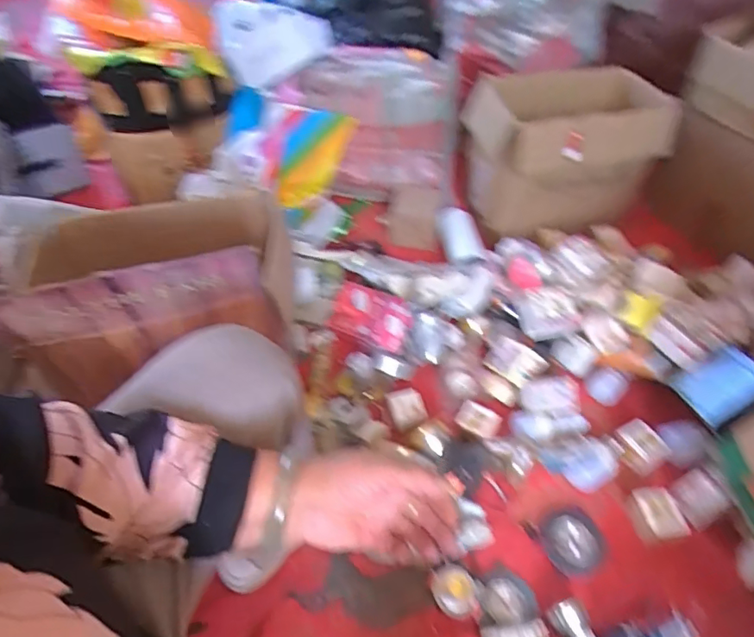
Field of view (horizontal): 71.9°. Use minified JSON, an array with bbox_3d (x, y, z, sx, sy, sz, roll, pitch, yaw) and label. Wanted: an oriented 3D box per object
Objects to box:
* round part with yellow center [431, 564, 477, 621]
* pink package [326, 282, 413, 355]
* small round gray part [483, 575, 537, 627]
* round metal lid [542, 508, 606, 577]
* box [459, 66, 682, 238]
[{"bbox_3d":[0.108,0.379,0.719,0.063,0.014,0.063,10,57,-17],"label":"round part with yellow center"},{"bbox_3d":[-0.015,-0.006,1.012,0.160,0.052,0.095,23,52,21],"label":"pink package"},{"bbox_3d":[0.183,0.396,0.726,0.067,0.031,0.060,-13,49,-10],"label":"small round gray part"},{"bbox_3d":[0.293,0.333,0.780,0.081,0.030,0.089,-1,48,1],"label":"round metal lid"},{"bbox_3d":[0.411,-0.381,1.192,0.383,0.264,0.262,-9,48,-7],"label":"box"}]

